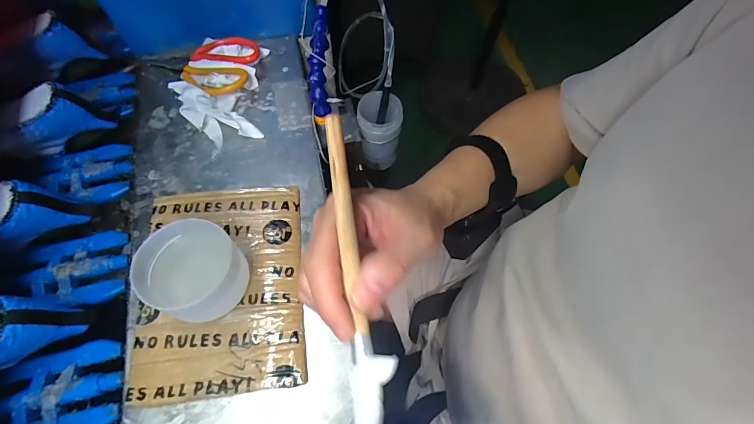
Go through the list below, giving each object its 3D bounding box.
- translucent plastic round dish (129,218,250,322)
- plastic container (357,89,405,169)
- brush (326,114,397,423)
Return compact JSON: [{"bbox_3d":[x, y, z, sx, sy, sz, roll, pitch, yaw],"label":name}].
[{"bbox_3d":[-0.190,0.062,0.401,0.086,0.067,0.089,1,60,-2],"label":"translucent plastic round dish"},{"bbox_3d":[0.006,-0.136,0.661,0.070,0.131,0.065,2,60,-1],"label":"plastic container"},{"bbox_3d":[-0.010,0.036,0.219,0.025,0.010,0.181,-8,89,-4],"label":"brush"}]

